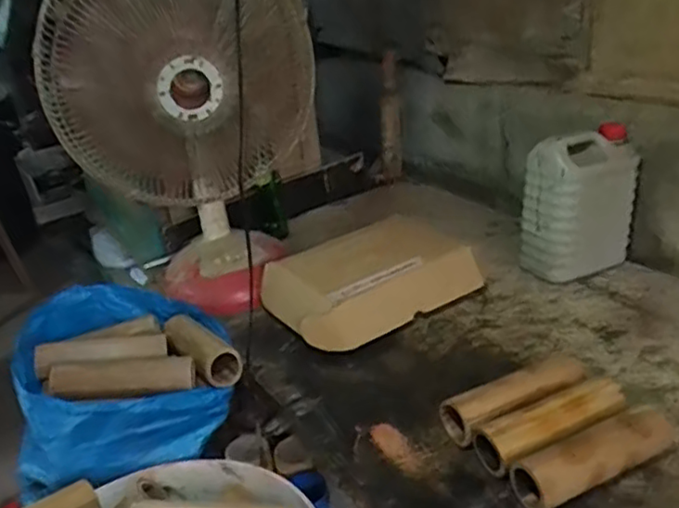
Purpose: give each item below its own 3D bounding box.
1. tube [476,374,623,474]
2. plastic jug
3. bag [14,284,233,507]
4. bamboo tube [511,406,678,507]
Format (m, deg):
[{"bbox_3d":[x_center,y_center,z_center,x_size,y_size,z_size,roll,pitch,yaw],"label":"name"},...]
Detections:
[{"bbox_3d":[0.247,0.198,0.744,0.183,0.051,0.065,-14,25,-19],"label":"tube"},{"bbox_3d":[0.398,-0.081,1.086,0.164,0.232,0.107,-19,27,-27],"label":"plastic jug"},{"bbox_3d":[-0.320,0.173,0.953,0.306,0.157,0.304,-17,26,-23],"label":"bag"},{"bbox_3d":[0.273,0.213,0.694,0.186,0.060,0.047,-15,26,-20],"label":"bamboo tube"}]

